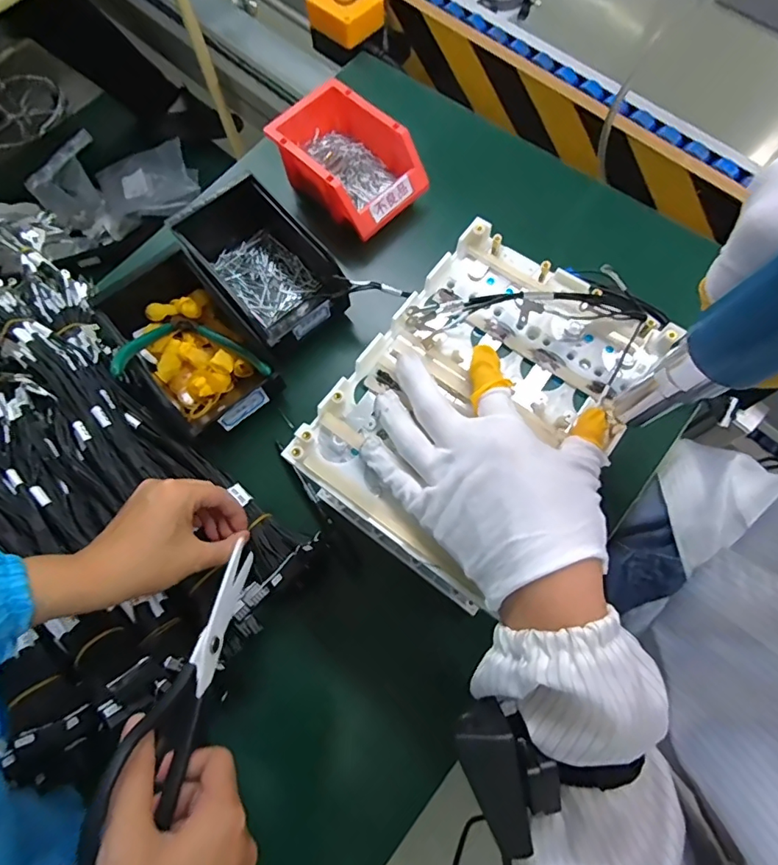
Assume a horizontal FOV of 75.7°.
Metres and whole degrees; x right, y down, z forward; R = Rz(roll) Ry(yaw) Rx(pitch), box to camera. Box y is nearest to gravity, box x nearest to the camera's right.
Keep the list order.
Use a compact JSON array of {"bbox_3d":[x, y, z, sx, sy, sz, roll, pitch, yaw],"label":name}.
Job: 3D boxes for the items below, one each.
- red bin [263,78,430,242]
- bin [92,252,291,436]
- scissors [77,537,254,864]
[{"bbox_3d":[-0.050,-0.304,0.572,0.170,0.082,0.112,42,78,15],"label":"red bin"},{"bbox_3d":[-0.199,-0.086,0.496,0.112,0.069,0.186,-38,74,-10],"label":"bin"},{"bbox_3d":[-0.123,0.157,0.315,0.015,0.070,0.186,9,38,6],"label":"scissors"}]

